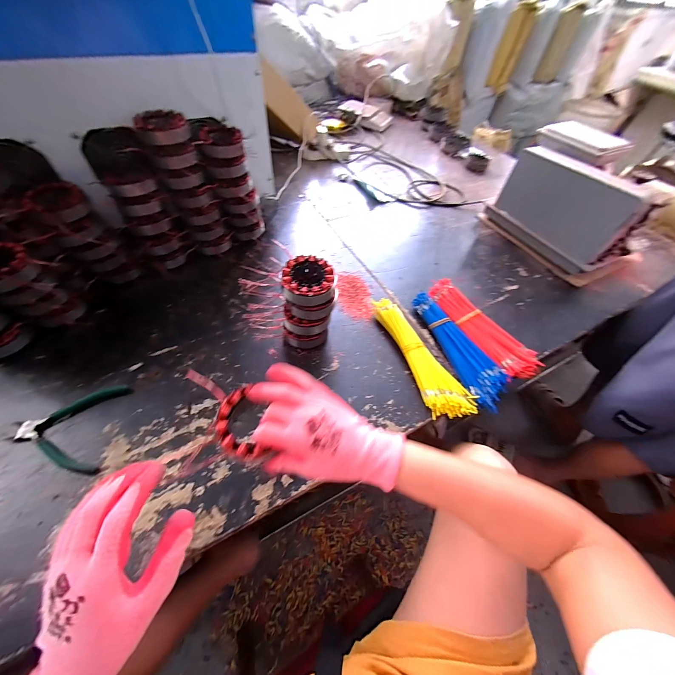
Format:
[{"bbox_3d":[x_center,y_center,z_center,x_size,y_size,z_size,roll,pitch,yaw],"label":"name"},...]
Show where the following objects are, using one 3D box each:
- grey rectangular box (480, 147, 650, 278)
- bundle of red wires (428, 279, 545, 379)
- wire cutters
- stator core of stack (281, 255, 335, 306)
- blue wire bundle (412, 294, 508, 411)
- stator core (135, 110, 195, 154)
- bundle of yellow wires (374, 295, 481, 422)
[{"bbox_3d":[0.543,-0.320,0.717,0.050,0.201,0.306,-20,58,-18],"label":"grey rectangular box"},{"bbox_3d":[0.282,-0.022,0.579,0.072,0.033,0.256,-23,59,-19],"label":"bundle of red wires"},{"bbox_3d":[-0.402,0.129,0.435,0.131,0.014,0.132,7,54,0],"label":"wire cutters"},{"bbox_3d":[-0.046,-0.092,0.463,0.080,0.038,0.081,1,53,-5],"label":"stator core of stack"},{"bbox_3d":[0.236,0.013,0.552,0.075,0.030,0.258,-14,57,-14],"label":"blue wire bundle"},{"bbox_3d":[-0.324,-0.386,0.533,0.086,0.045,0.077,-19,57,-19],"label":"stator core"},{"bbox_3d":[0.155,0.027,0.537,0.078,0.031,0.262,-15,57,-15],"label":"bundle of yellow wires"}]

